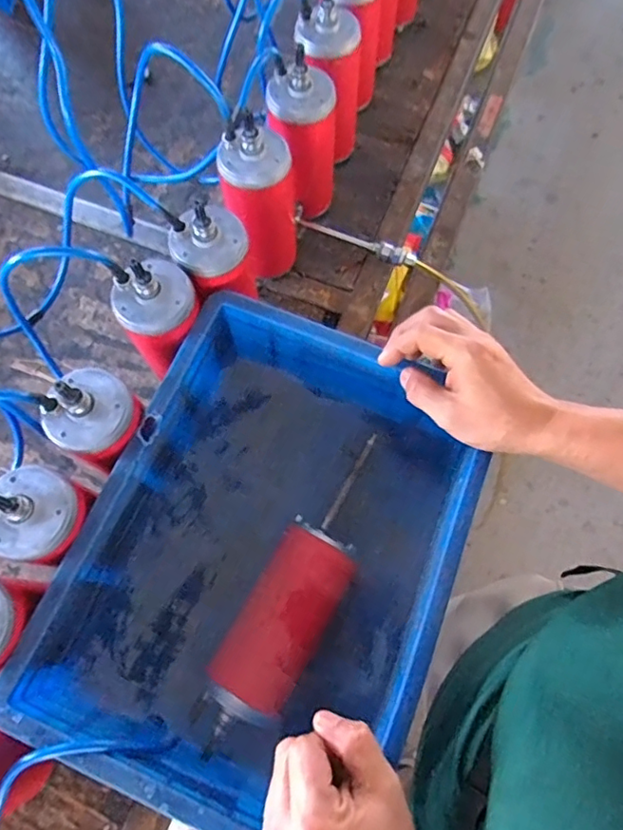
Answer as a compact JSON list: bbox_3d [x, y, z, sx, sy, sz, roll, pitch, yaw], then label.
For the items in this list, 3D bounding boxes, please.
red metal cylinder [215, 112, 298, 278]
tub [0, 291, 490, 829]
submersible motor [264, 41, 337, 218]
[{"bbox_3d":[-0.060,-0.238,0.626,0.084,0.193,0.064,-7,71,-5],"label":"red metal cylinder"},{"bbox_3d":[-0.038,0.122,0.504,0.284,0.126,0.389,22,71,6],"label":"tub"},{"bbox_3d":[-0.013,-0.317,0.653,0.072,0.208,0.070,1,71,-2],"label":"submersible motor"}]

